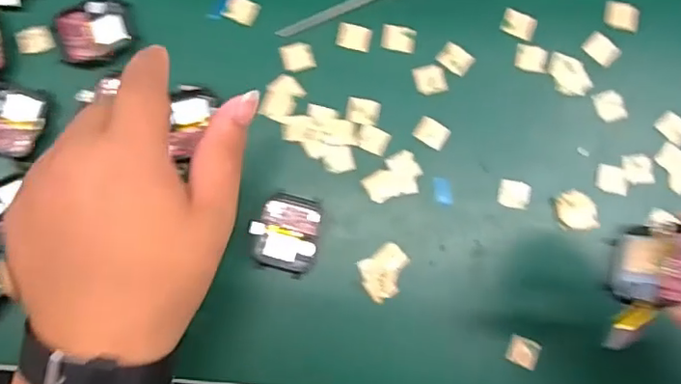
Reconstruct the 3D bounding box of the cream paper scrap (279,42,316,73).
[{"bbox_3d":[-0.027,-0.086,0.369,0.020,0.004,0.019,-16,84,-3],"label":"cream paper scrap"}]

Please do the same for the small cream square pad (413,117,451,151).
[{"bbox_3d":[0.057,-0.037,0.366,0.021,0.004,0.016,31,83,2],"label":"small cream square pad"}]

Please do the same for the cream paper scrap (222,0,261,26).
[{"bbox_3d":[-0.063,-0.116,0.377,0.021,0.008,0.016,21,83,1],"label":"cream paper scrap"}]

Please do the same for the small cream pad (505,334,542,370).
[{"bbox_3d":[0.110,0.096,0.354,0.018,0.004,0.017,25,85,9],"label":"small cream pad"}]

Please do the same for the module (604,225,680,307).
[{"bbox_3d":[0.141,0.033,0.258,0.042,0.008,0.038,-2,62,31],"label":"module"}]

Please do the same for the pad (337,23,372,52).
[{"bbox_3d":[0.009,-0.098,0.371,0.022,0.004,0.016,14,83,0],"label":"pad"}]

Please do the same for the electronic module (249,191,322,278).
[{"bbox_3d":[-0.033,0.025,0.355,0.040,0.009,0.046,11,83,0],"label":"electronic module"}]

